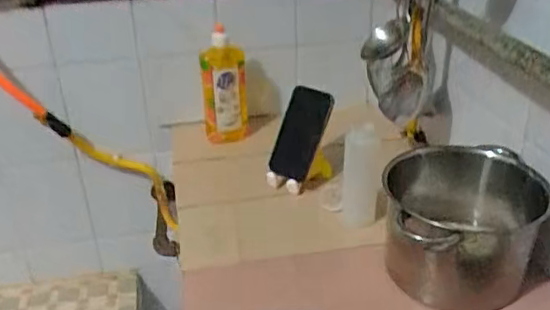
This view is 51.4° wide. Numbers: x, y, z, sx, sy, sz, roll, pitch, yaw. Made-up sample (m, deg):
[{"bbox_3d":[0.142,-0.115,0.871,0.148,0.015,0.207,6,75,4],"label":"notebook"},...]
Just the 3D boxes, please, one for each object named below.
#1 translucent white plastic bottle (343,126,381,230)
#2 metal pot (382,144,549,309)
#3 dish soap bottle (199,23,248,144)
[{"bbox_3d":[0.127,0.033,0.843,0.053,0.146,0.050,2,29,7],"label":"translucent white plastic bottle"},{"bbox_3d":[0.231,0.081,0.722,0.173,0.138,0.205,2,29,7],"label":"metal pot"},{"bbox_3d":[-0.090,-0.115,1.012,0.078,0.218,0.066,-3,29,-3],"label":"dish soap bottle"}]

